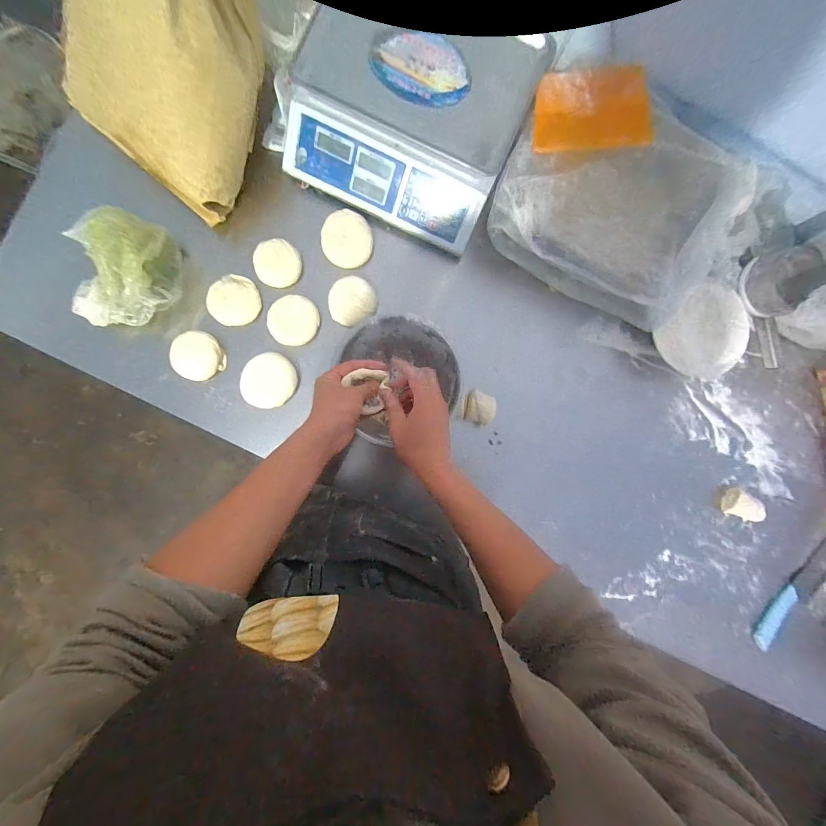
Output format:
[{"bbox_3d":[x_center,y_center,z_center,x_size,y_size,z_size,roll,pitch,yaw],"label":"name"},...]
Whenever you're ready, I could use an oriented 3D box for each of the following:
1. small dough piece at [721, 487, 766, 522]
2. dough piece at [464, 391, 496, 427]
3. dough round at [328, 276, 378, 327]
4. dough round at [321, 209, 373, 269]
[{"bbox_3d":[0.616,0.173,0.680,0.072,0.024,0.050,20,89,-3],"label":"small dough piece"},{"bbox_3d":[0.115,-0.008,0.641,0.055,0.040,0.052,20,89,-3],"label":"dough piece"},{"bbox_3d":[-0.108,-0.197,0.645,0.082,0.022,0.076,0,91,-3],"label":"dough round"},{"bbox_3d":[-0.114,-0.300,0.634,0.083,0.024,0.086,0,91,-3],"label":"dough round"}]

